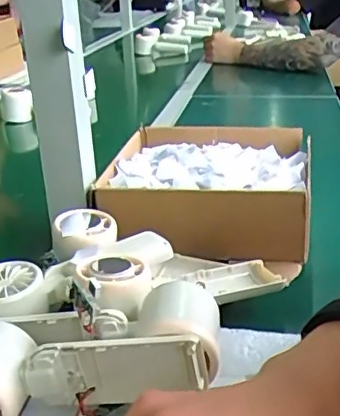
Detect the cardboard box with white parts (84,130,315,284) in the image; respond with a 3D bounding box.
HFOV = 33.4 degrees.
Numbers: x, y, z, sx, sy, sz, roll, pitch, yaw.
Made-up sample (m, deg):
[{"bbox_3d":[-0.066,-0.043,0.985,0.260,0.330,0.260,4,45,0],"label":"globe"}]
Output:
[{"bbox_3d":[0.044,-0.023,0.609,0.199,0.071,0.222,2,25,12],"label":"cardboard box with white parts"}]

